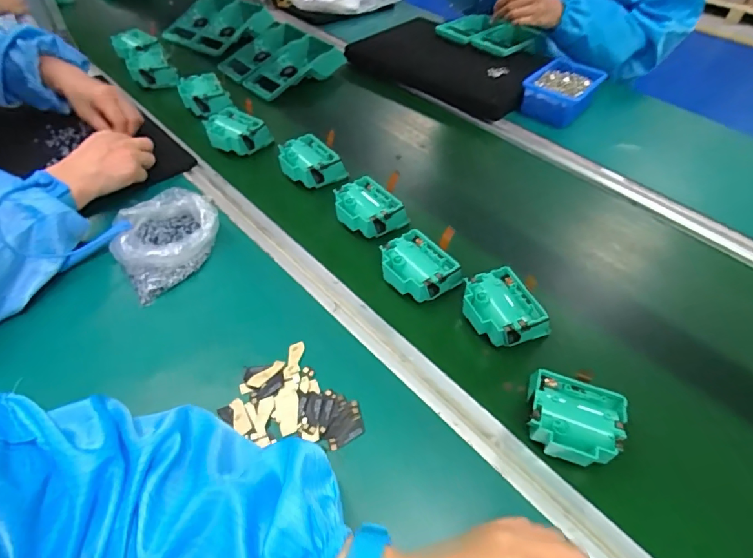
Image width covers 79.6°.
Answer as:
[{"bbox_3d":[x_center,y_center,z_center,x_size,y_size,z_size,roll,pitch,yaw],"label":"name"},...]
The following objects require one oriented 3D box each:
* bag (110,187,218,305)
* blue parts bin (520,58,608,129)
[{"bbox_3d":[-0.238,-0.049,0.517,0.113,0.051,0.114,-30,58,-25],"label":"bag"},{"bbox_3d":[0.329,-0.335,0.806,0.108,0.049,0.181,31,55,21],"label":"blue parts bin"}]

